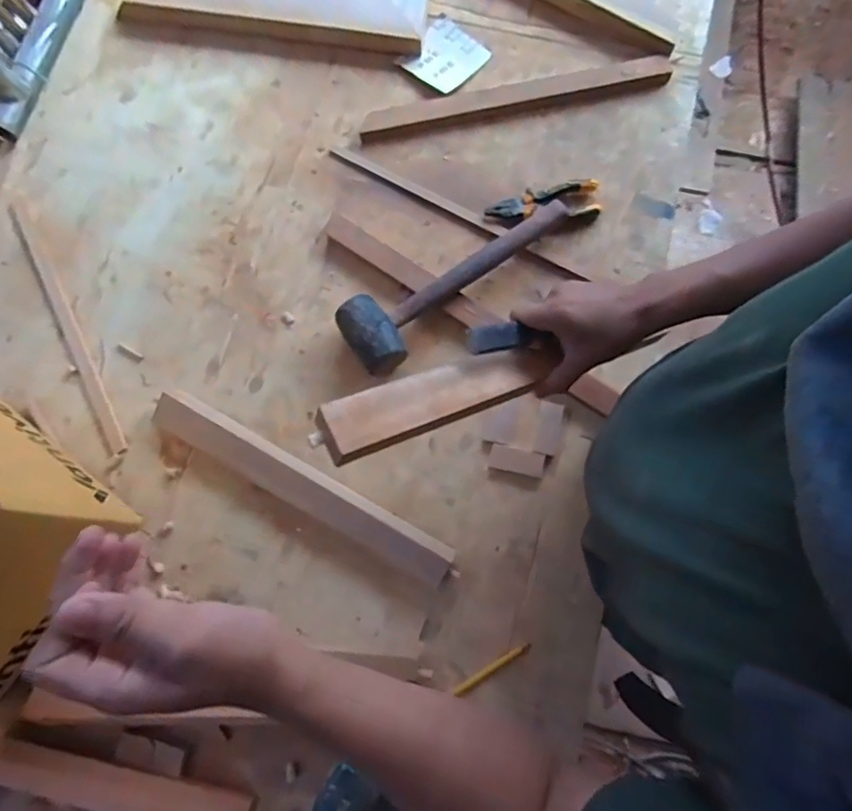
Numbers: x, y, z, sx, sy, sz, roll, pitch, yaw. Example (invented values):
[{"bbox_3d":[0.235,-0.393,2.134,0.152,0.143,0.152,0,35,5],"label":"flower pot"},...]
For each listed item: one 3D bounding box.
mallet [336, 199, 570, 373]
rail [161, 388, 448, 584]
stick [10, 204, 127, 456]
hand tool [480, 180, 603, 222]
[{"bbox_3d":[0.039,-0.169,0.710,0.337,0.054,0.098,-36,80,-6],"label":"mallet"},{"bbox_3d":[-0.156,0.098,0.669,0.410,0.032,0.051,29,80,7],"label":"rail"},{"bbox_3d":[-0.492,-0.107,0.741,0.024,0.014,0.386,-28,79,-4],"label":"stick"},{"bbox_3d":[0.162,-0.280,0.749,0.156,0.012,0.058,-4,78,1],"label":"hand tool"}]

